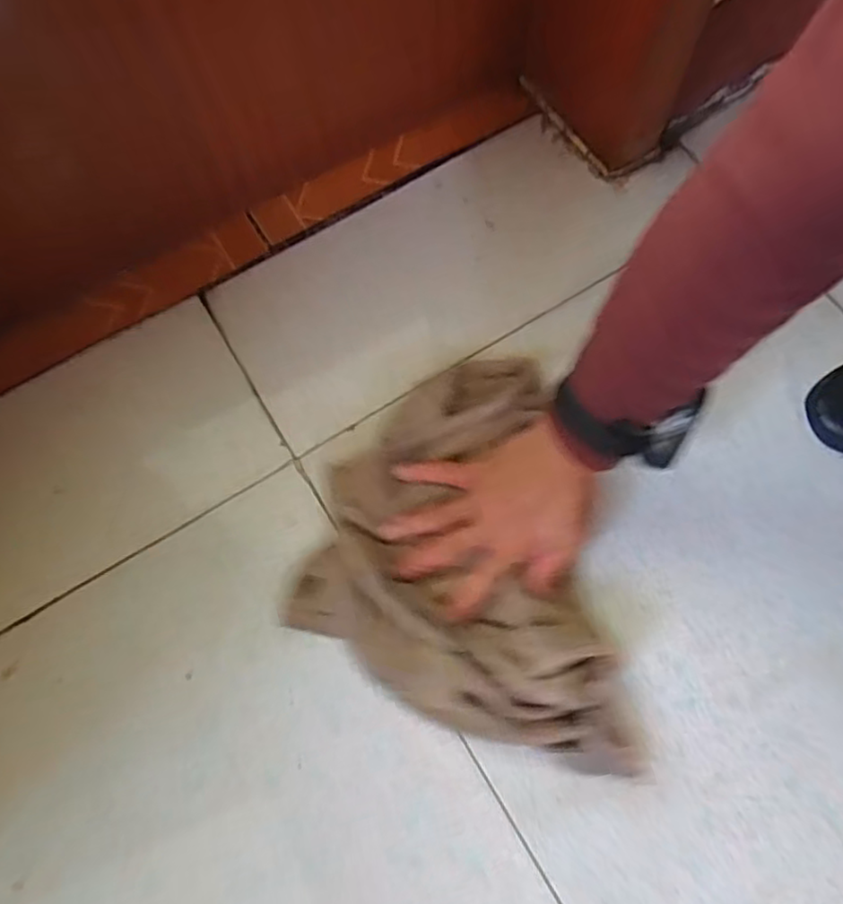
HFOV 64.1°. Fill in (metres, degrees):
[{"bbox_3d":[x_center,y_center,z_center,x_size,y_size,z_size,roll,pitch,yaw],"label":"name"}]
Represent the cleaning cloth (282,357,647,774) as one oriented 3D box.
[{"bbox_3d":[0.011,0.087,0.525,0.226,0.053,0.328,-11,70,-2],"label":"cleaning cloth"}]

